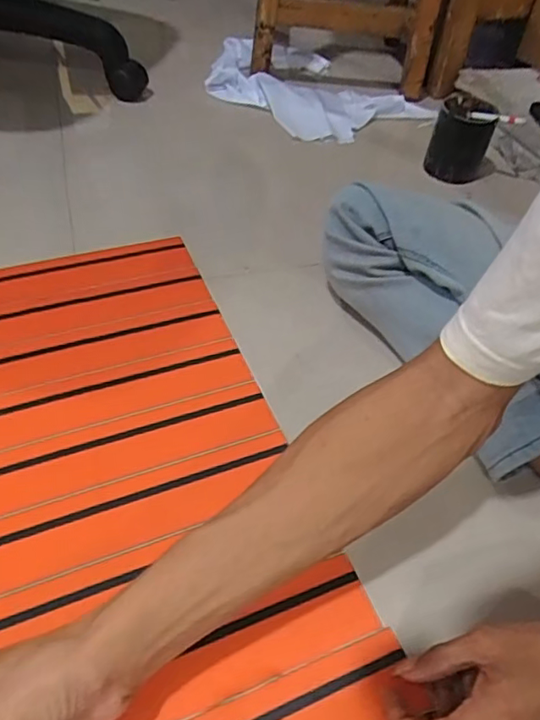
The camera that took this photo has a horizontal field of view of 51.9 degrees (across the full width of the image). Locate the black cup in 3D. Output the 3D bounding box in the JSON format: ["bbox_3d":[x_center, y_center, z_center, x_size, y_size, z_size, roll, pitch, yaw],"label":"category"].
[{"bbox_3d":[0.283,-0.328,0.829,0.082,0.092,0.096,18,51,9],"label":"black cup"}]

